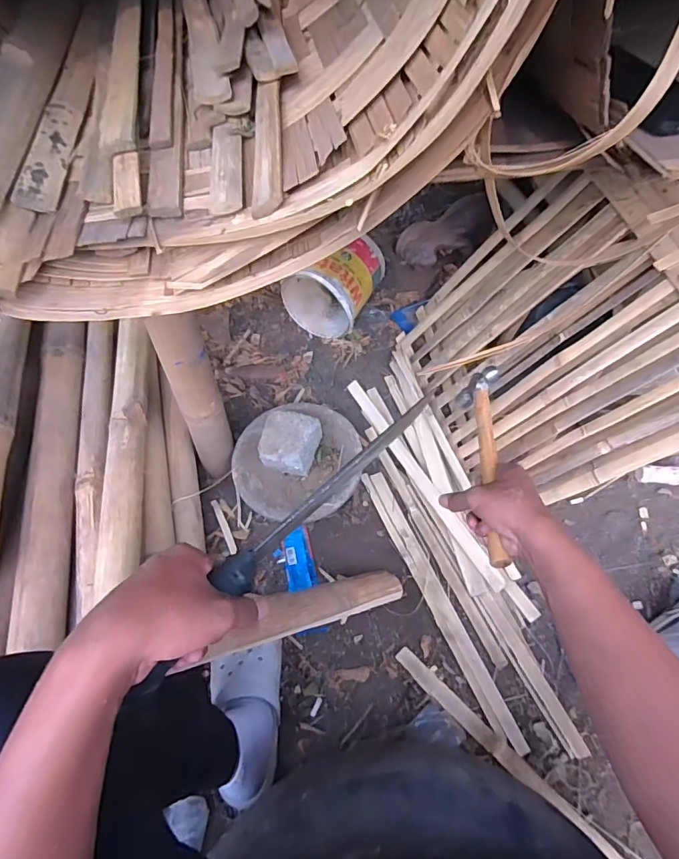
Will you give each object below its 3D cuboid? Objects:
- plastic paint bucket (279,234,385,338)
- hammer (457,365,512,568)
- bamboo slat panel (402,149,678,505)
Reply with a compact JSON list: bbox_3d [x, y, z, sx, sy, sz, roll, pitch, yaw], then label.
[{"bbox_3d":[-0.014,-0.337,1.130,0.179,0.194,0.203,26,60,15],"label":"plastic paint bucket"},{"bbox_3d":[0.174,0.037,0.576,0.034,0.063,0.262,5,52,2],"label":"hammer"},{"bbox_3d":[0.372,-0.150,0.854,0.056,0.523,0.558,5,52,-37],"label":"bamboo slat panel"}]

